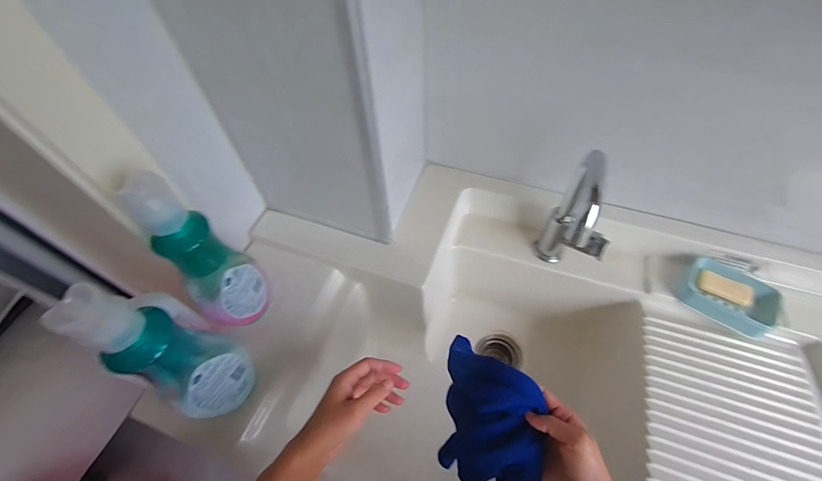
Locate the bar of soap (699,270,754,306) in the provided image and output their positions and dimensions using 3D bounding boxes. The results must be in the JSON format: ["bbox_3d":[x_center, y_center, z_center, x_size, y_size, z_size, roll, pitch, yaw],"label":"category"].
[{"bbox_3d":[0.510,0.077,0.594,0.075,0.013,0.037,29,63,20],"label":"bar of soap"}]

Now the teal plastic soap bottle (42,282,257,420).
[{"bbox_3d":[-0.257,0.127,0.405,0.055,0.272,0.087,32,64,21],"label":"teal plastic soap bottle"}]

